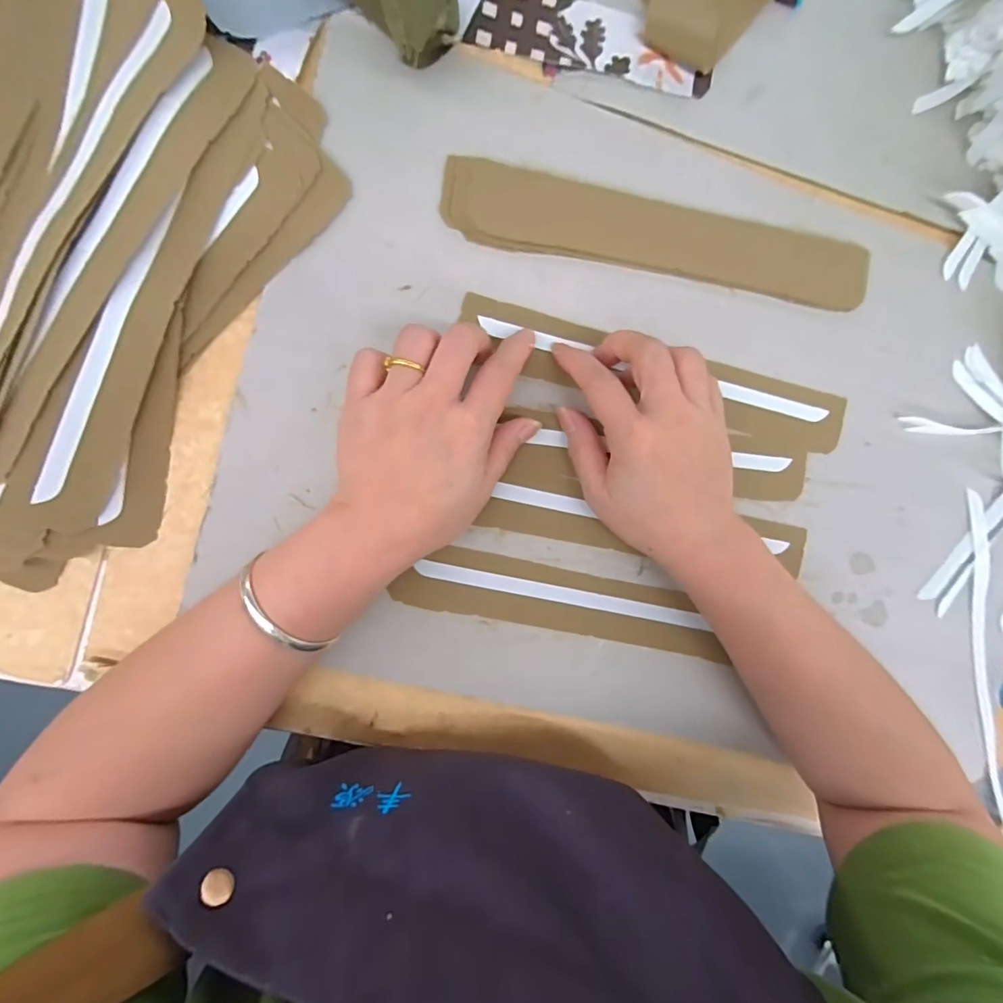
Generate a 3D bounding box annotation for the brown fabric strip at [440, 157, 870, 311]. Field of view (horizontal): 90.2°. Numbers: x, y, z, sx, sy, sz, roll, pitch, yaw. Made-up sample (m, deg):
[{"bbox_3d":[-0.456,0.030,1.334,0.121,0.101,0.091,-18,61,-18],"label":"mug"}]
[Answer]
[{"bbox_3d":[0.103,-0.162,0.309,0.273,0.006,0.043,6,93,-8],"label":"brown fabric strip"}]

